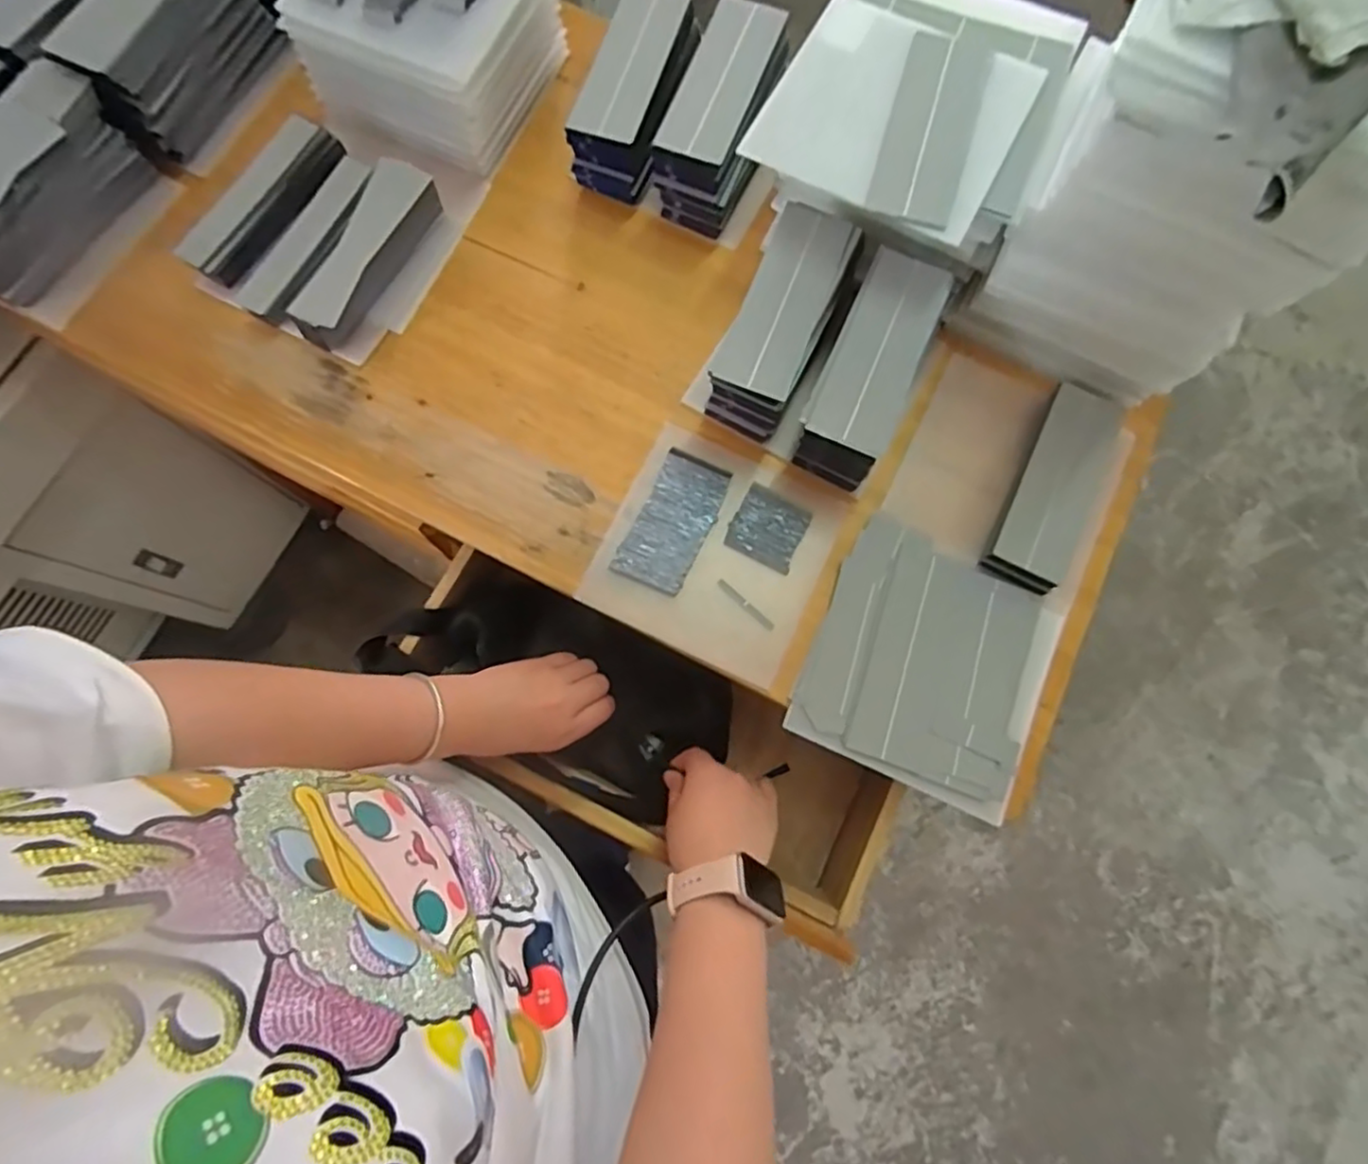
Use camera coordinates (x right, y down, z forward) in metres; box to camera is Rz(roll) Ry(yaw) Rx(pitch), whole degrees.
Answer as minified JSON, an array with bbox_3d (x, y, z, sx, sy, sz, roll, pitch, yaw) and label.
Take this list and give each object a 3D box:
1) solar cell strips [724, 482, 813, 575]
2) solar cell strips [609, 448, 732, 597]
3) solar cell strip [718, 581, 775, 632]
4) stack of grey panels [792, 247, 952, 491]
[{"bbox_3d":[0.064,-0.041,0.505,0.052,0.004,0.053,27,76,5],"label":"solar cell strips"},{"bbox_3d":[-0.007,-0.046,0.504,0.052,0.008,0.106,27,77,-1],"label":"solar cell strips"},{"bbox_3d":[0.045,0.017,0.489,0.052,0.005,0.006,44,78,9],"label":"solar cell strip"},{"bbox_3d":[0.136,-0.153,0.493,0.057,0.062,0.157,24,76,5],"label":"stack of grey panels"}]

